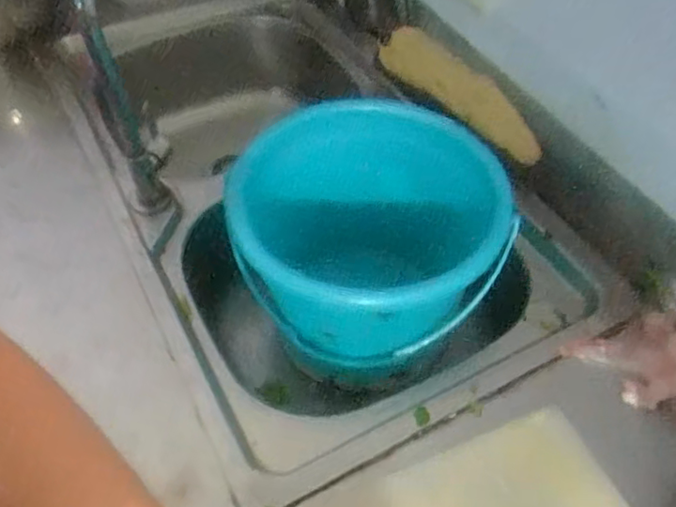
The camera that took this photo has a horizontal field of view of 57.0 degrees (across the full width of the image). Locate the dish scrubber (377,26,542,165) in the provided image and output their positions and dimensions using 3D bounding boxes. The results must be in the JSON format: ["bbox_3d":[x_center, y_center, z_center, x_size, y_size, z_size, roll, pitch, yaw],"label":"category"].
[{"bbox_3d":[0.153,-0.199,0.770,0.241,0.070,0.024,42,66,15],"label":"dish scrubber"}]

